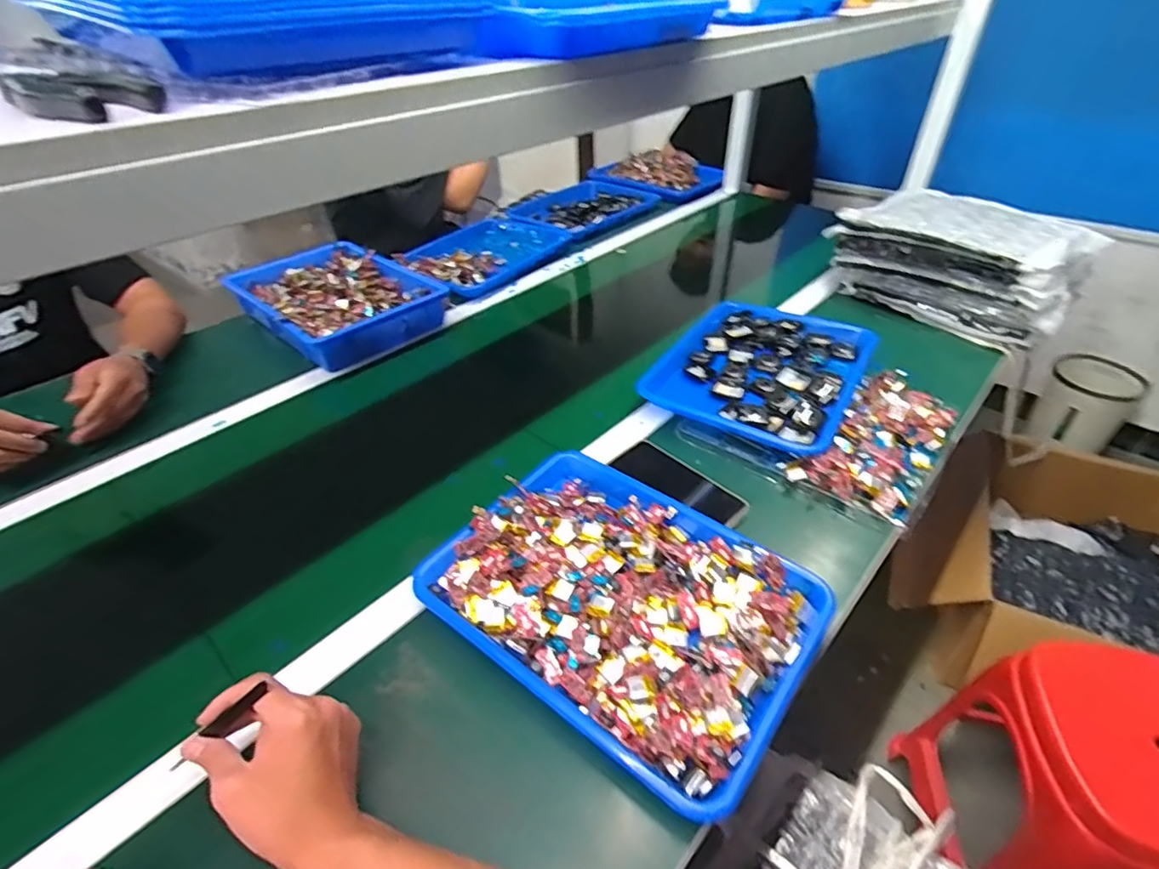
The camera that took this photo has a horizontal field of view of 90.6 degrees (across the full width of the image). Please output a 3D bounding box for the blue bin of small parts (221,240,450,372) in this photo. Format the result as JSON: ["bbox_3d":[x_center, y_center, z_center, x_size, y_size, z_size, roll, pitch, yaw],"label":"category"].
[{"bbox_3d":[-0.426,-0.238,1.018,0.356,0.074,0.262,29,48,33],"label":"blue bin of small parts"}]

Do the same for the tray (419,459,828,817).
[{"bbox_3d":[0.042,0.142,0.537,0.324,0.042,0.252,25,46,30],"label":"tray"}]

